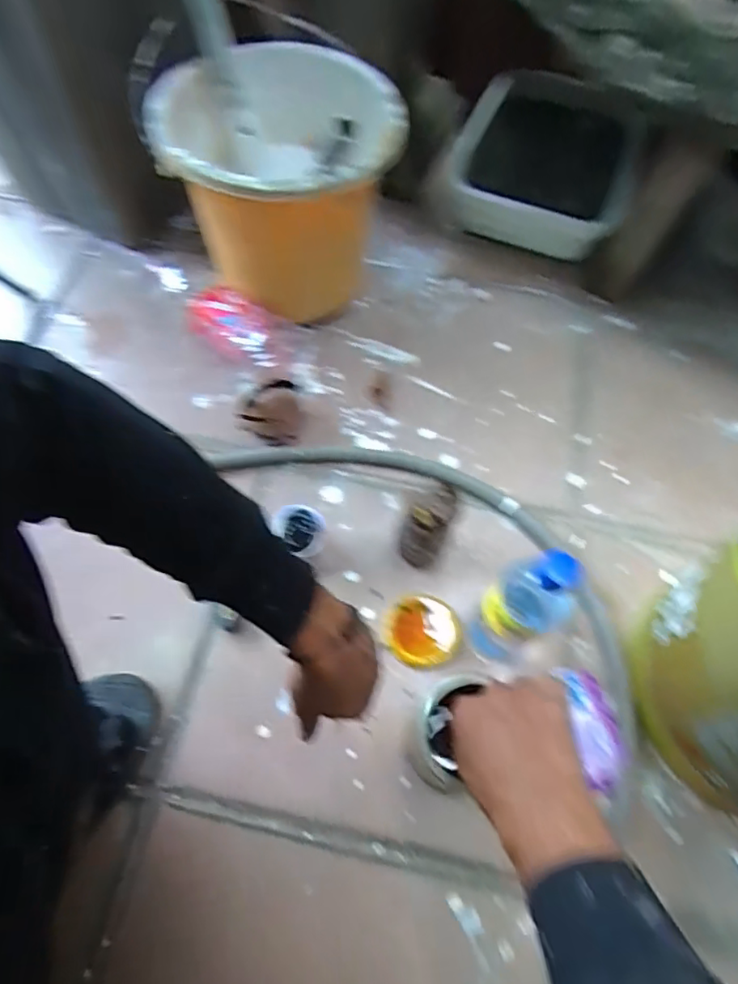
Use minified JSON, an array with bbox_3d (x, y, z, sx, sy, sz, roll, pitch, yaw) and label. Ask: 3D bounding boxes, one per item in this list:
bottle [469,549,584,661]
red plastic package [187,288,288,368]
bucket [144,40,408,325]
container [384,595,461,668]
[{"bbox_3d":[0.147,0.119,0.567,0.071,0.215,0.069,5,63,1],"label":"bottle"},{"bbox_3d":[-0.183,-0.233,0.811,0.152,0.054,0.074,31,66,13],"label":"red plastic package"},{"bbox_3d":[-0.119,-0.437,0.780,0.317,0.262,0.324,1,63,-2],"label":"bucket"},{"bbox_3d":[0.061,0.161,0.658,0.081,0.026,0.079,1,63,-2],"label":"container"}]

